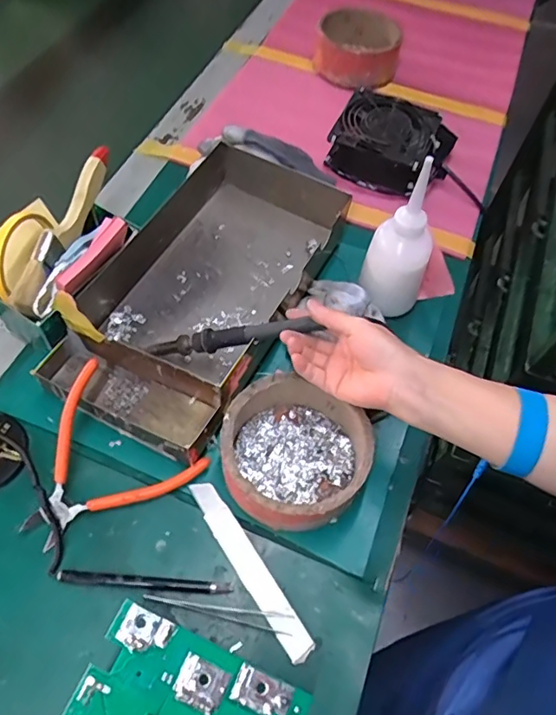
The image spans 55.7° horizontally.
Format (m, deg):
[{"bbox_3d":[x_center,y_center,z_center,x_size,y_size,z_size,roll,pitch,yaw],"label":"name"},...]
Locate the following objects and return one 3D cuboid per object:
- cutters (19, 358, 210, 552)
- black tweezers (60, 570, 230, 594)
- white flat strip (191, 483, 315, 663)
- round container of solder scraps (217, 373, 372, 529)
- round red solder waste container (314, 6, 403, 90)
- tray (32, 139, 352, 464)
[{"bbox_3d":[-0.154,0.096,0.442,0.131,0.022,0.134,43,79,-3],"label":"cutters"},{"bbox_3d":[-0.104,0.177,0.412,0.133,0.007,0.009,5,59,0],"label":"black tweezers"},{"bbox_3d":[-0.024,0.166,0.422,0.021,0.004,0.154,-33,67,-12],"label":"white flat strip"},{"bbox_3d":[0.014,0.079,0.449,0.118,0.050,0.114,1,59,-2],"label":"round container of solder scraps"},{"bbox_3d":[0.115,-0.446,0.761,0.118,0.054,0.115,10,59,4],"label":"round red solder waste container"},{"bbox_3d":[-0.077,-0.075,0.529,0.184,0.058,0.326,25,61,12],"label":"tray"}]

